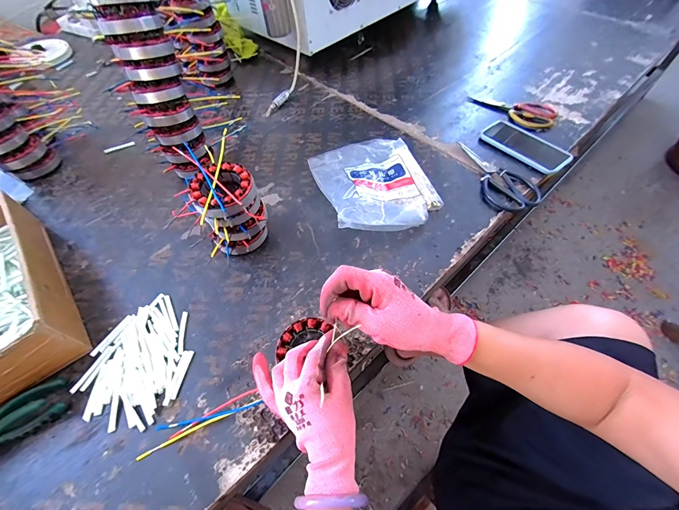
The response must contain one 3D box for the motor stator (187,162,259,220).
[{"bbox_3d":[-0.163,-0.088,0.415,0.088,0.031,0.094,4,56,5],"label":"motor stator"}]

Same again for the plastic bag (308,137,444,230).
[{"bbox_3d":[0.065,-0.147,0.552,0.204,0.059,0.250,-16,57,-8],"label":"plastic bag"}]

